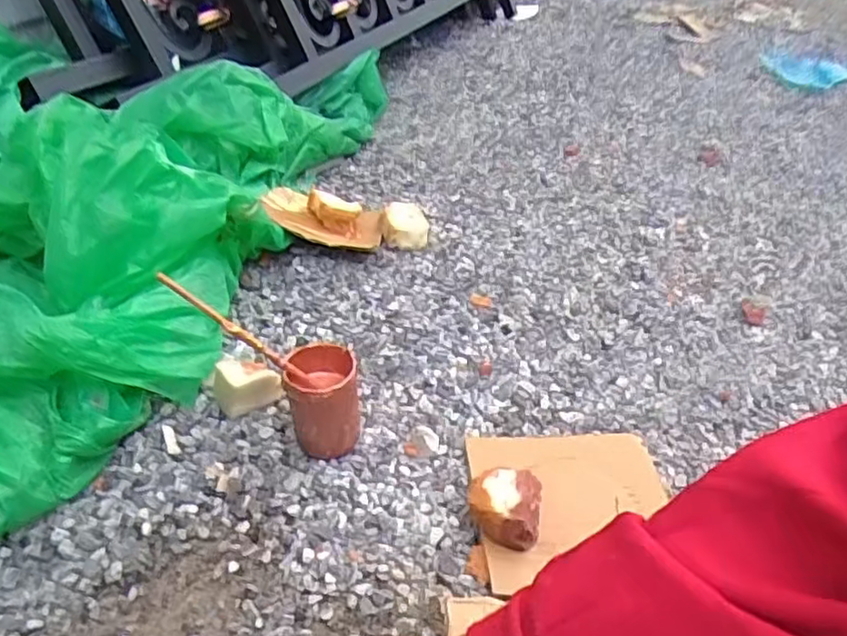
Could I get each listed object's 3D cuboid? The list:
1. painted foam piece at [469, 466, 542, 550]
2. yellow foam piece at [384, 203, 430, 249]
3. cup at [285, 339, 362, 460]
[{"bbox_3d":[0.058,0.141,0.503,0.050,0.037,0.048,8,38,1],"label":"painted foam piece"},{"bbox_3d":[-0.021,-0.106,0.791,0.055,0.049,0.051,7,38,-1],"label":"yellow foam piece"},{"bbox_3d":[-0.081,0.066,0.542,0.054,0.080,0.054,5,38,-4],"label":"cup"}]

